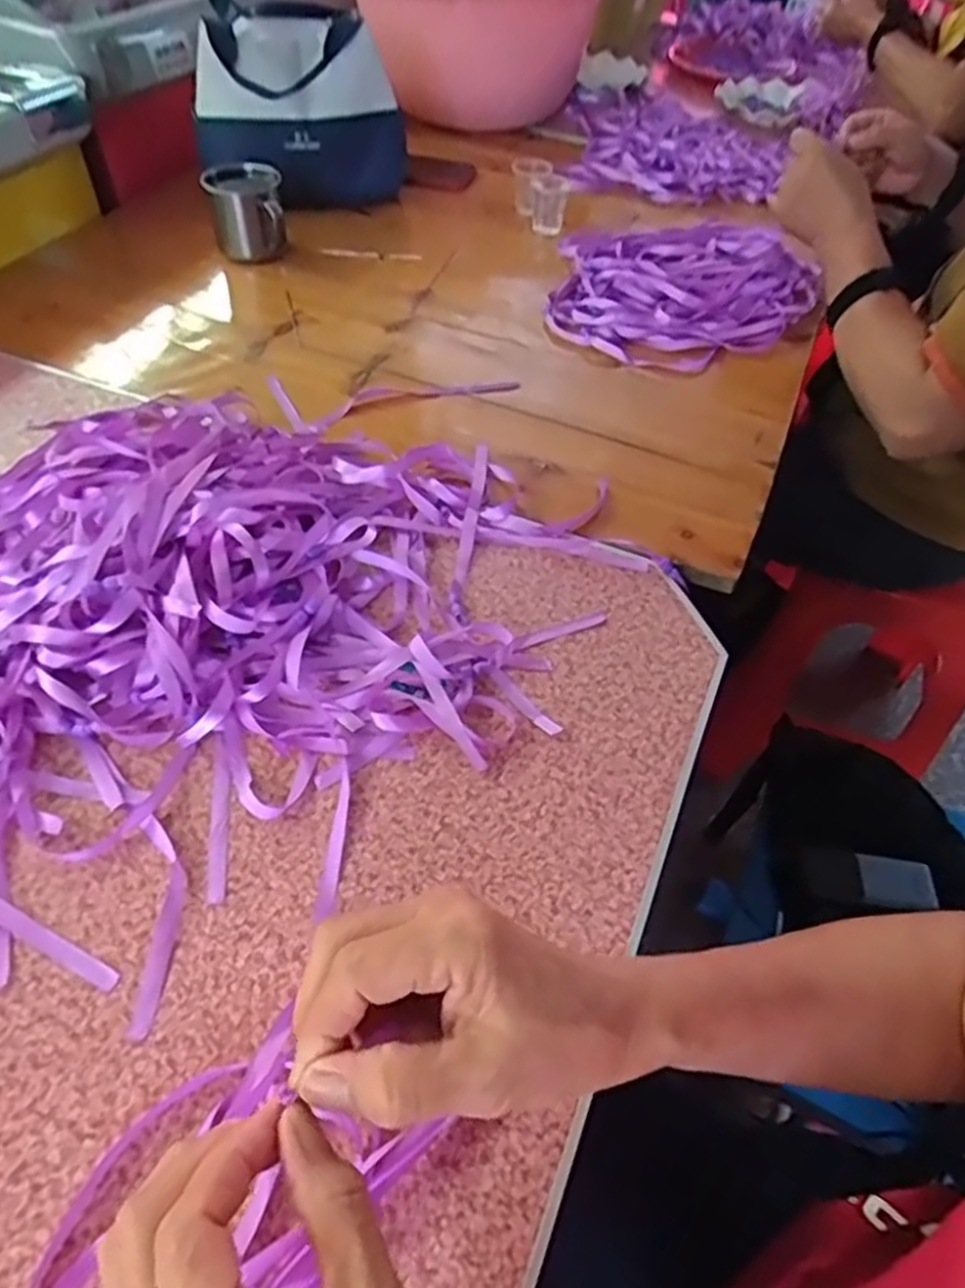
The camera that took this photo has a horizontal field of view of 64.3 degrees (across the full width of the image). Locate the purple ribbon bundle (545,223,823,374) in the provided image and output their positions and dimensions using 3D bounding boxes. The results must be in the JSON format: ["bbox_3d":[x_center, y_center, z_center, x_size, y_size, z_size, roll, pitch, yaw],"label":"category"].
[{"bbox_3d":[0.224,-0.426,0.894,0.350,0.031,0.278,-35,61,-29],"label":"purple ribbon bundle"}]

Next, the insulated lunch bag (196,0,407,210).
[{"bbox_3d":[-0.222,-0.655,0.956,0.241,0.196,0.122,2,50,-3],"label":"insulated lunch bag"}]

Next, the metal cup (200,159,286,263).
[{"bbox_3d":[-0.269,-0.488,0.881,0.083,0.091,0.068,-5,51,-9],"label":"metal cup"}]

